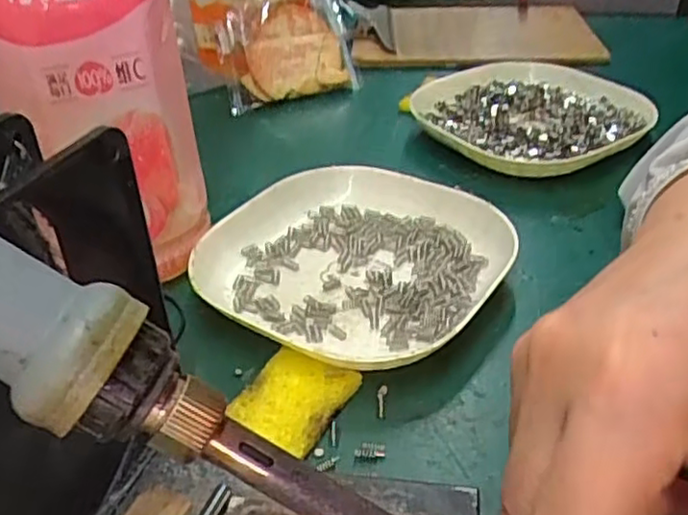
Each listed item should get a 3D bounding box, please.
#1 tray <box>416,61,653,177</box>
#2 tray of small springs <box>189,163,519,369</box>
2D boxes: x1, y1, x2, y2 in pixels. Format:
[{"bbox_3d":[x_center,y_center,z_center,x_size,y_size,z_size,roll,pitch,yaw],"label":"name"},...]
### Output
[{"bbox_3d":[0.130,-0.099,0.468,0.155,0.018,0.144,-21,40,-23],"label":"tray"},{"bbox_3d":[0.006,0.001,0.340,0.138,0.022,0.137,17,41,26],"label":"tray of small springs"}]

